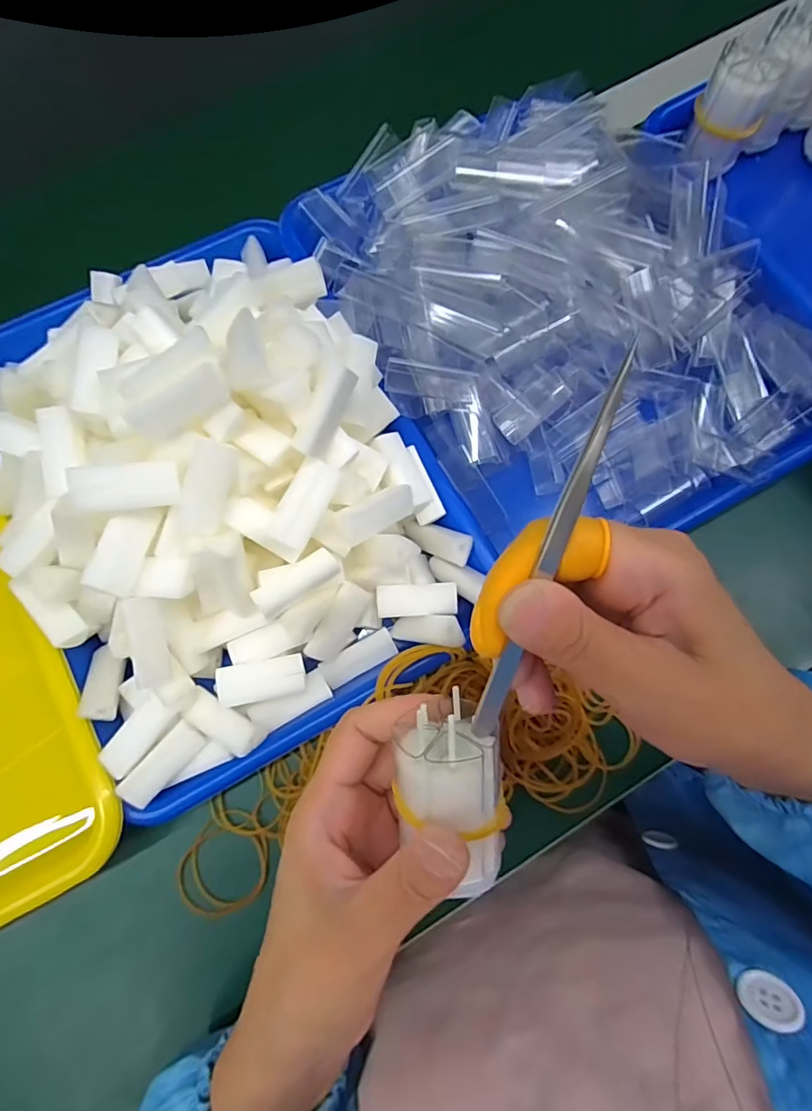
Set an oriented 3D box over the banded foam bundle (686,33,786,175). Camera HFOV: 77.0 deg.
[{"bbox_3d":[0.207,-0.285,0.324,0.040,0.059,0.035,29,78,8],"label":"banded foam bundle"}]

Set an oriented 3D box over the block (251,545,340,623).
[{"bbox_3d":[-0.056,0.014,0.262,0.045,0.010,0.017,-35,82,-20],"label":"block"}]

